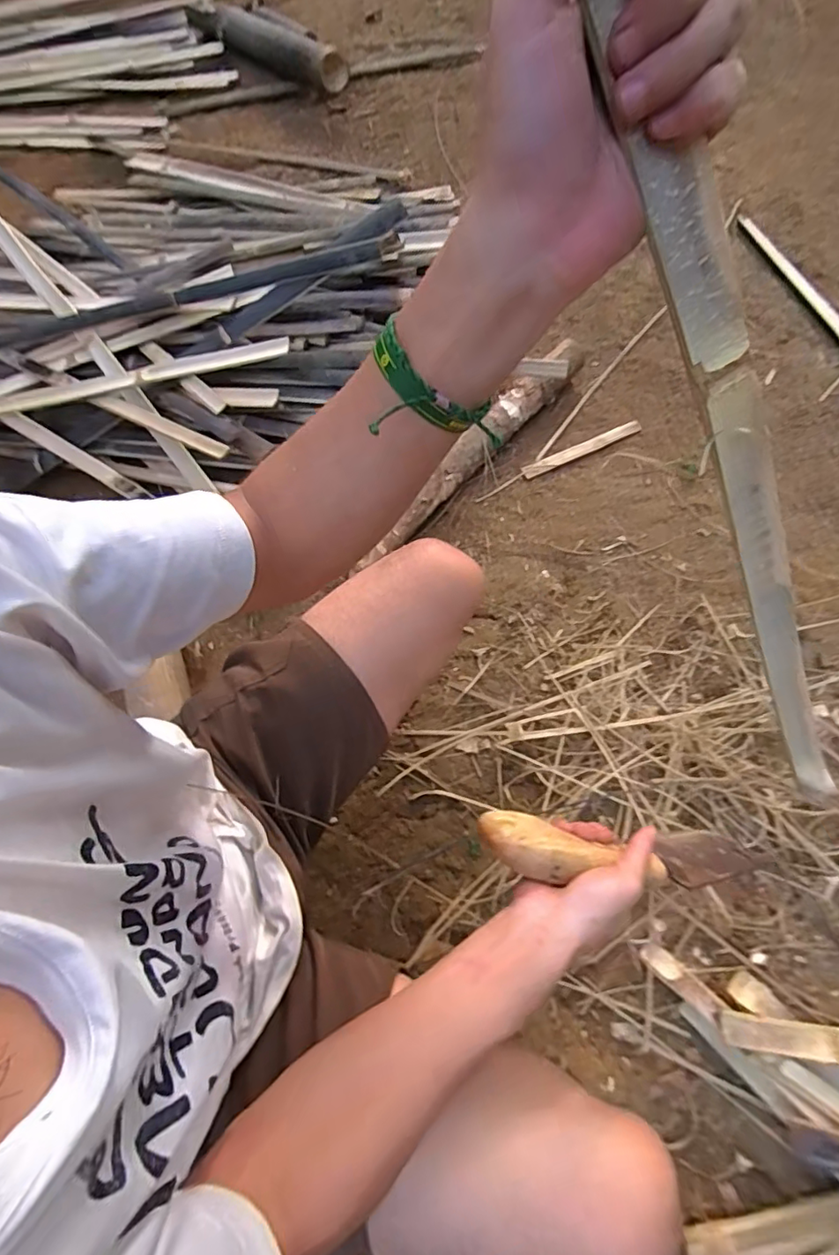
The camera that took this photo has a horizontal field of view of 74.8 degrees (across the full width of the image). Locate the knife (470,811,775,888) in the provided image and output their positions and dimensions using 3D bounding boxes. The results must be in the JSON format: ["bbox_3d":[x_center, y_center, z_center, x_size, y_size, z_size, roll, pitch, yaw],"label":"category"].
[{"bbox_3d":[0.212,0.205,0.503,0.368,0.063,0.052,16,65,-33],"label":"knife"}]

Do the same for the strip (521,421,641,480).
[{"bbox_3d":[0.299,-0.329,1.014,0.247,0.007,0.030,-25,70,-10],"label":"strip"}]

